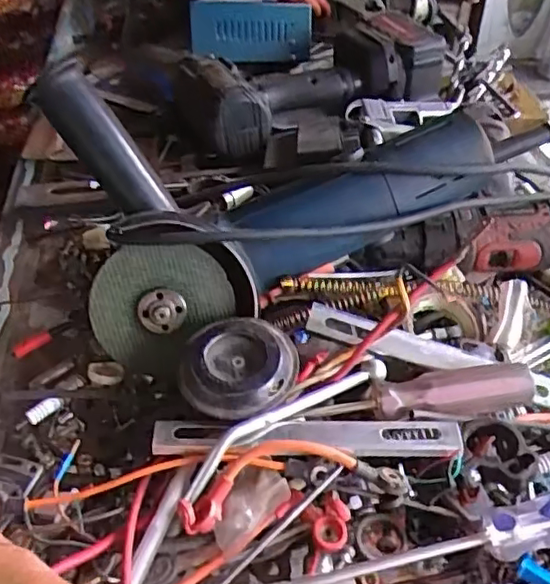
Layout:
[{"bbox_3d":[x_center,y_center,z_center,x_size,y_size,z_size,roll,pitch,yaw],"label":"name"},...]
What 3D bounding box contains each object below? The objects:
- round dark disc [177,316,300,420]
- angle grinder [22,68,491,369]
[{"bbox_3d":[-0.022,0.042,0.352,0.067,0.016,0.063,-1,41,1],"label":"round dark disc"},{"bbox_3d":[-0.006,-0.070,0.412,0.263,0.125,0.145,-18,44,-18],"label":"angle grinder"}]

